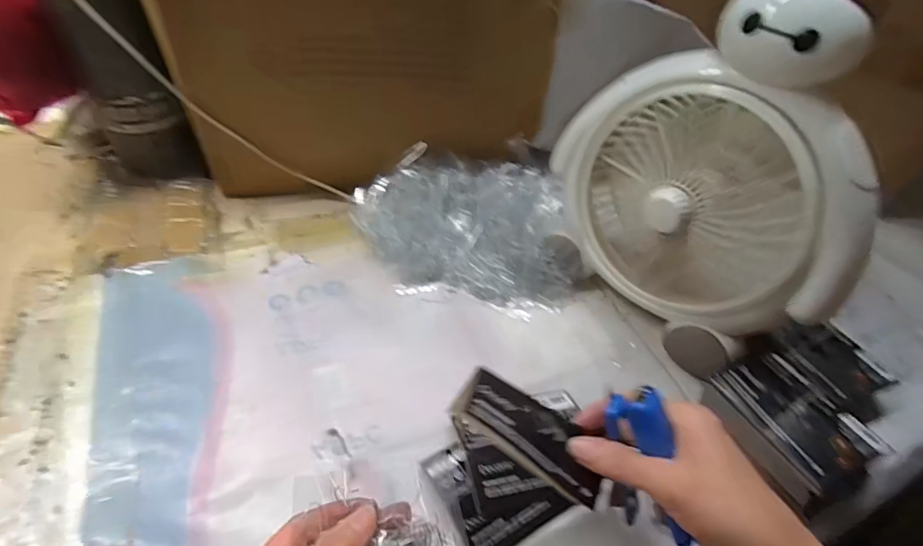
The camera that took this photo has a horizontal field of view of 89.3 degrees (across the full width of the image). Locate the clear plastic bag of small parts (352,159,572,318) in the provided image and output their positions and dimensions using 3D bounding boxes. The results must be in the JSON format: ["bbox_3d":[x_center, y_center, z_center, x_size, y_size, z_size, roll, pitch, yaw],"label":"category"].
[{"bbox_3d":[0.000,-0.056,0.509,0.243,0.048,0.172,10,49,2],"label":"clear plastic bag of small parts"}]

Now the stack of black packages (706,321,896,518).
[{"bbox_3d":[0.292,0.106,0.394,0.163,0.058,0.120,-23,55,-24],"label":"stack of black packages"}]

